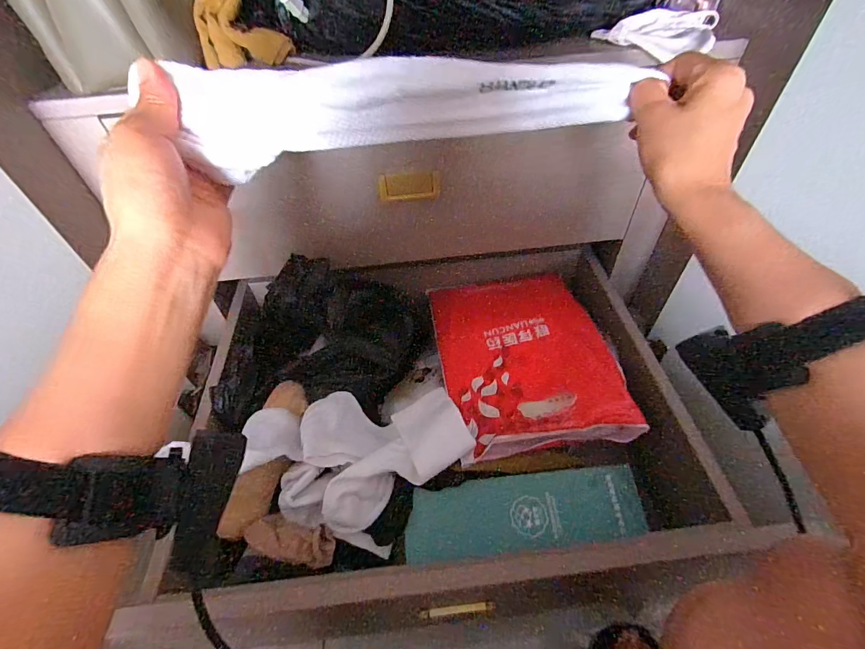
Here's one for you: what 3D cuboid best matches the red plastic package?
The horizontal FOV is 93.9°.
[{"bbox_3d":[0.125,0.042,0.548,0.218,0.035,0.257,-8,48,-4],"label":"red plastic package"}]

